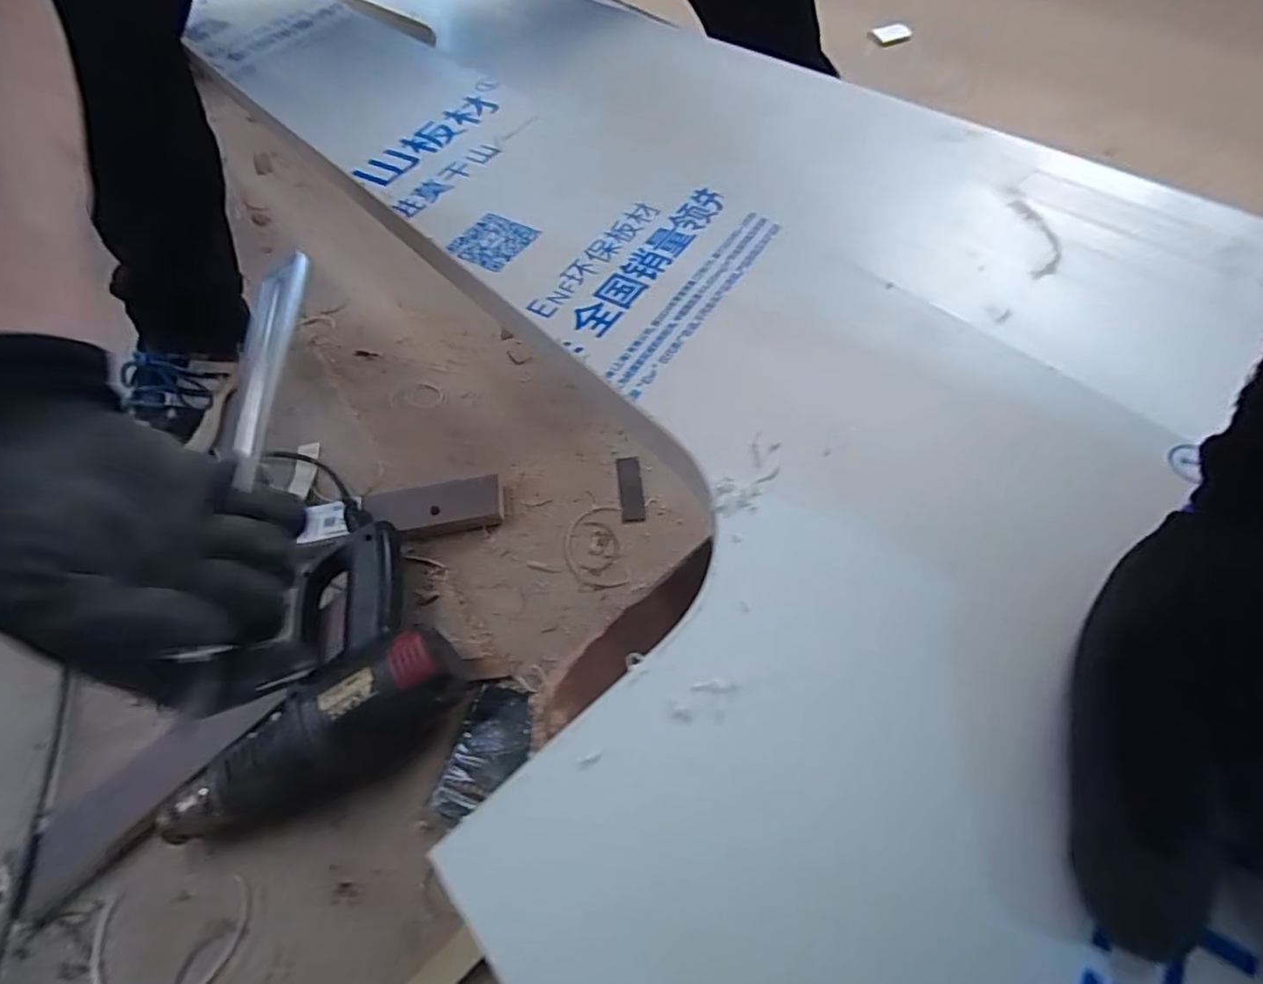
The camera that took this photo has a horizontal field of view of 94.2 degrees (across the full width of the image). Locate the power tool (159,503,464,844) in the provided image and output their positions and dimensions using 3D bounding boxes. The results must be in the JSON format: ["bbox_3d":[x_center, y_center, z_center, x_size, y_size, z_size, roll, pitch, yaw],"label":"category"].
[{"bbox_3d":[-0.263,0.143,0.466,0.224,0.068,0.196,-29,58,-13],"label":"power tool"}]

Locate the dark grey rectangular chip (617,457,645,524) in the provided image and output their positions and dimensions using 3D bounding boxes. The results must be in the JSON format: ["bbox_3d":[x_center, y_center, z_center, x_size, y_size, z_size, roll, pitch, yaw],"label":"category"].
[{"bbox_3d":[-0.001,-0.003,0.593,0.023,0.006,0.078,-7,56,1],"label":"dark grey rectangular chip"}]

